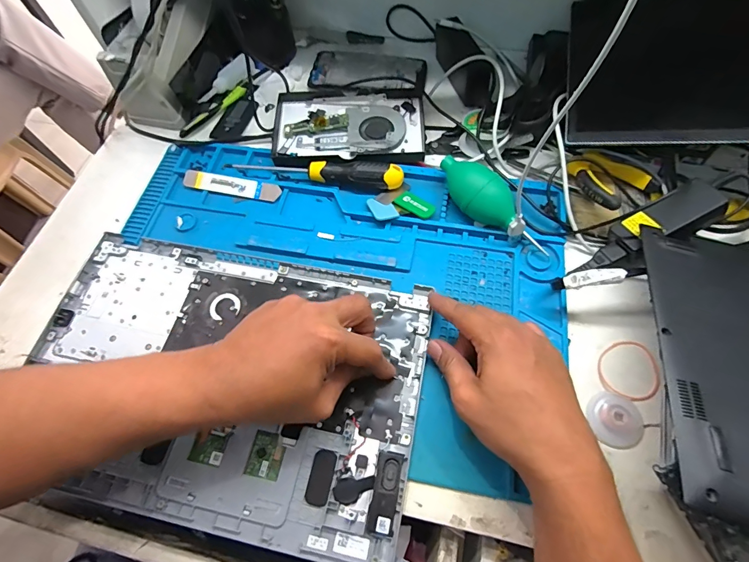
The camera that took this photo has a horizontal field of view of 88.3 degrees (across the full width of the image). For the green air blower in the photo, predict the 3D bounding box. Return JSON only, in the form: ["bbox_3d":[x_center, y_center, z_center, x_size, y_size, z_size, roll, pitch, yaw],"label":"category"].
[{"bbox_3d":[0.120,-0.077,0.402,0.039,0.045,0.141,-42,70,-16],"label":"green air blower"}]

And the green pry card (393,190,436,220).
[{"bbox_3d":[0.045,-0.086,0.428,0.046,0.006,0.023,36,64,25],"label":"green pry card"}]

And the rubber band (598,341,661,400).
[{"bbox_3d":[0.230,0.079,0.348,0.052,0.004,0.055,-1,64,2],"label":"rubber band"}]

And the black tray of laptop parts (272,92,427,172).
[{"bbox_3d":[-0.030,-0.182,0.470,0.178,0.024,0.116,-1,64,2],"label":"black tray of laptop parts"}]

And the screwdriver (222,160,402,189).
[{"bbox_3d":[-0.068,-0.125,0.444,0.201,0.023,0.022,6,65,5],"label":"screwdriver"}]

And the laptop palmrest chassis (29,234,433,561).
[{"bbox_3d":[-0.141,0.085,0.354,0.361,0.012,0.234,10,65,7],"label":"laptop palmrest chassis"}]

